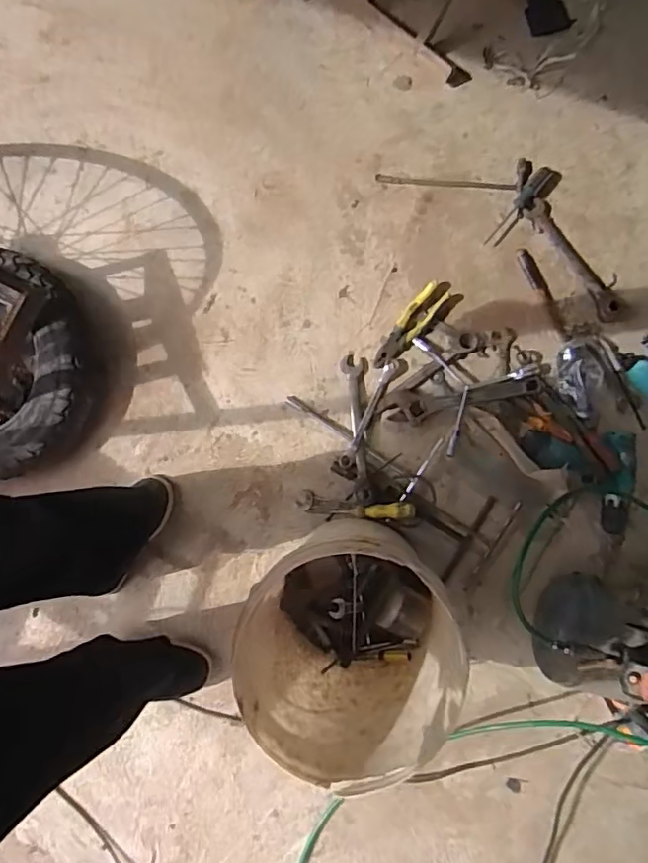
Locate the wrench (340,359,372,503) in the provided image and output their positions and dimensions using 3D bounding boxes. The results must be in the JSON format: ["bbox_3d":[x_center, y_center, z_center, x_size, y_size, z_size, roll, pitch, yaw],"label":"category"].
[{"bbox_3d":[0.060,-0.005,1.074,0.038,0.022,0.274,-3,82,0],"label":"wrench"}]

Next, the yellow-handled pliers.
[{"bbox_3d":[0.171,-0.207,1.092,0.210,0.019,0.063,-44,84,-5],"label":"yellow-handled pliers"}]

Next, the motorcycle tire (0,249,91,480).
[{"bbox_3d":[-0.622,-0.128,1.059,0.357,0.109,0.393,28,91,4],"label":"motorcycle tire"}]

